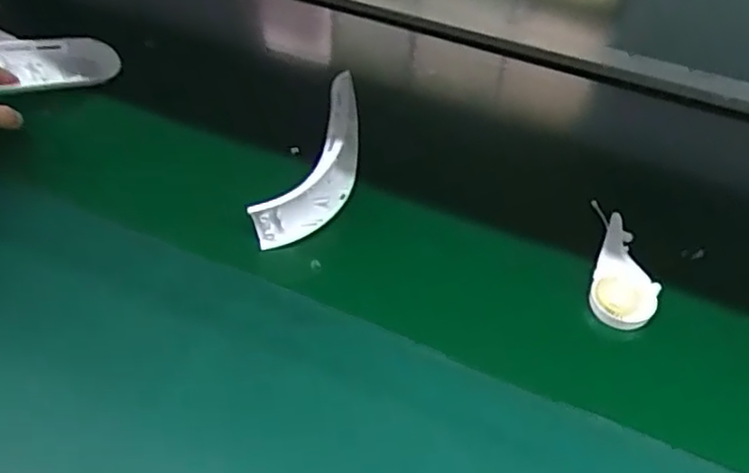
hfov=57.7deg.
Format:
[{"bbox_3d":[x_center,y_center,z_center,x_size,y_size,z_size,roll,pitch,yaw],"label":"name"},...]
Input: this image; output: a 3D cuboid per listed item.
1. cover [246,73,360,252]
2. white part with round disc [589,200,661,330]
[{"bbox_3d":[-0.042,-0.062,0.570,0.043,0.059,0.172,16,48,14],"label":"cover"},{"bbox_3d":[0.187,0.023,0.510,0.046,0.027,0.092,10,47,8],"label":"white part with round disc"}]

